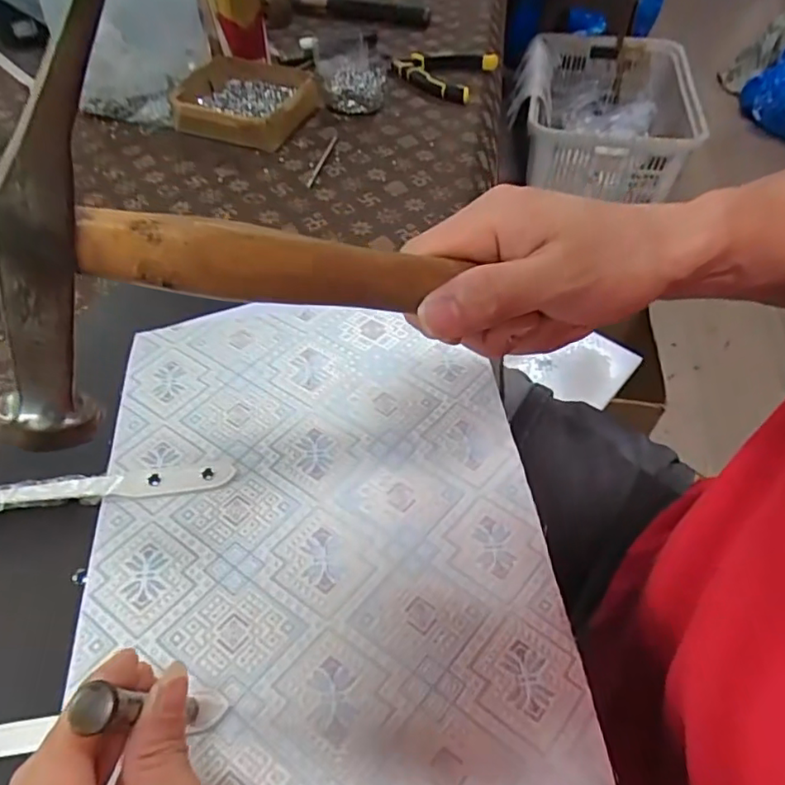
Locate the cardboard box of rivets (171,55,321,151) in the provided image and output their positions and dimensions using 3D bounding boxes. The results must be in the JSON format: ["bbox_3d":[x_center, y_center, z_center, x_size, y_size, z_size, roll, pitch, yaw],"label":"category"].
[{"bbox_3d":[-0.168,-0.332,0.658,0.149,0.055,0.118,11,53,9],"label":"cardboard box of rivets"}]

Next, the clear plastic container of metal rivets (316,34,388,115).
[{"bbox_3d":[-0.055,-0.415,0.734,0.082,0.033,0.191,-6,52,-5],"label":"clear plastic container of metal rivets"}]

